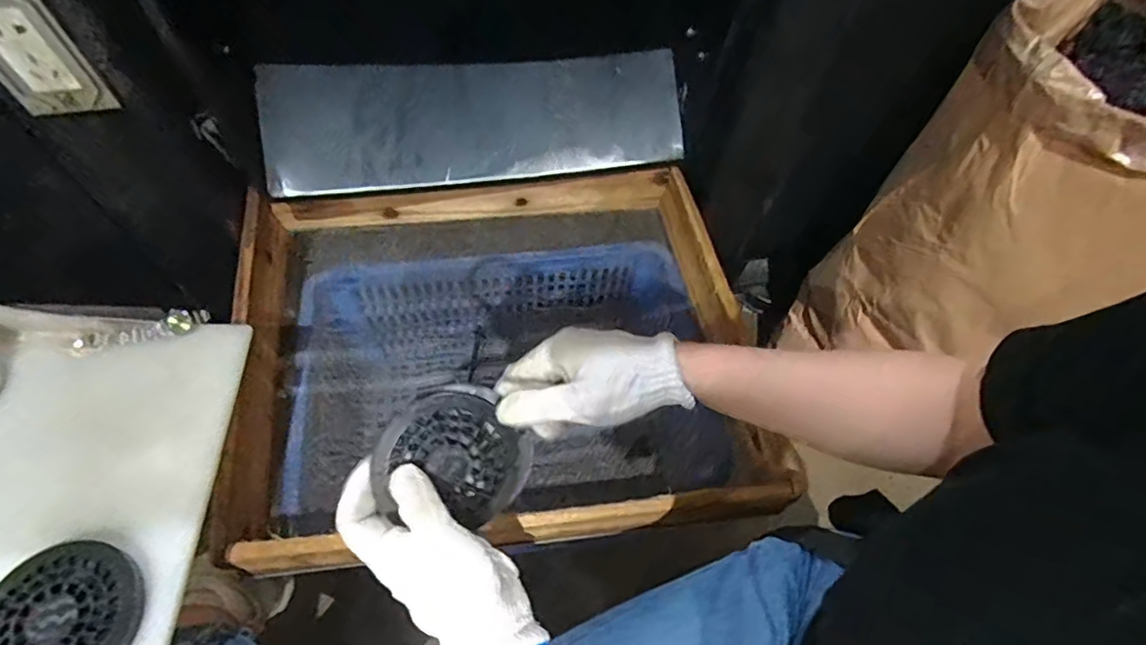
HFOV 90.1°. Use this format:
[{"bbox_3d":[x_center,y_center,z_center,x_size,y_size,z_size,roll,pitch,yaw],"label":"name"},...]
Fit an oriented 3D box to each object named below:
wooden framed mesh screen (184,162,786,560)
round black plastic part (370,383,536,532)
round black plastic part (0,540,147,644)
[{"bbox_3d":[-0.093,0.033,0.679,0.545,0.158,0.439,-4,60,-6],"label":"wooden framed mesh screen"},{"bbox_3d":[-0.080,0.094,0.397,0.098,0.018,0.092,43,85,-15],"label":"round black plastic part"},{"bbox_3d":[-0.348,0.200,0.386,0.098,0.014,0.095,2,60,-3],"label":"round black plastic part"}]

